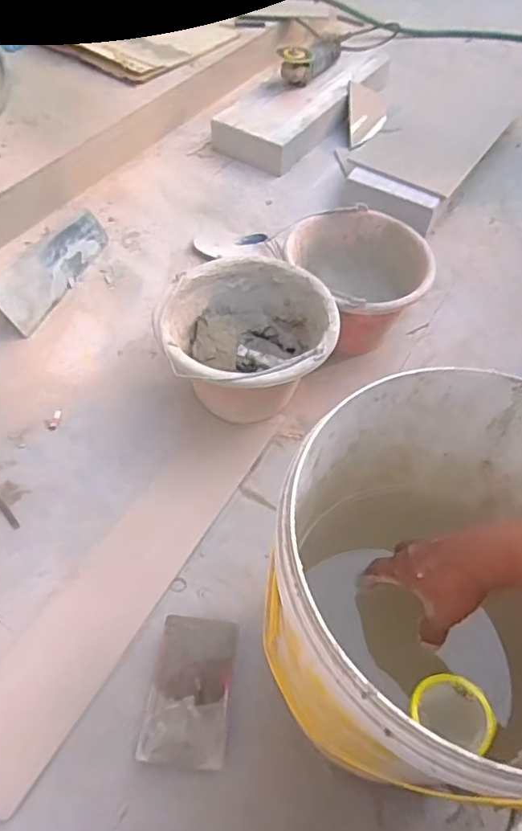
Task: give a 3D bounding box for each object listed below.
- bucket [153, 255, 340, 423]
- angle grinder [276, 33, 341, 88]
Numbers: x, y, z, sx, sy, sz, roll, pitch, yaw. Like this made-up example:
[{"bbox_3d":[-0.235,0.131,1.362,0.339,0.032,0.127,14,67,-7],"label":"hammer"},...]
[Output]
[{"bbox_3d":[-0.020,-0.096,0.831,0.241,0.162,0.229,1,54,-2],"label":"bucket"},{"bbox_3d":[0.116,-0.853,1.336,0.075,0.076,0.196,28,57,17],"label":"angle grinder"}]

